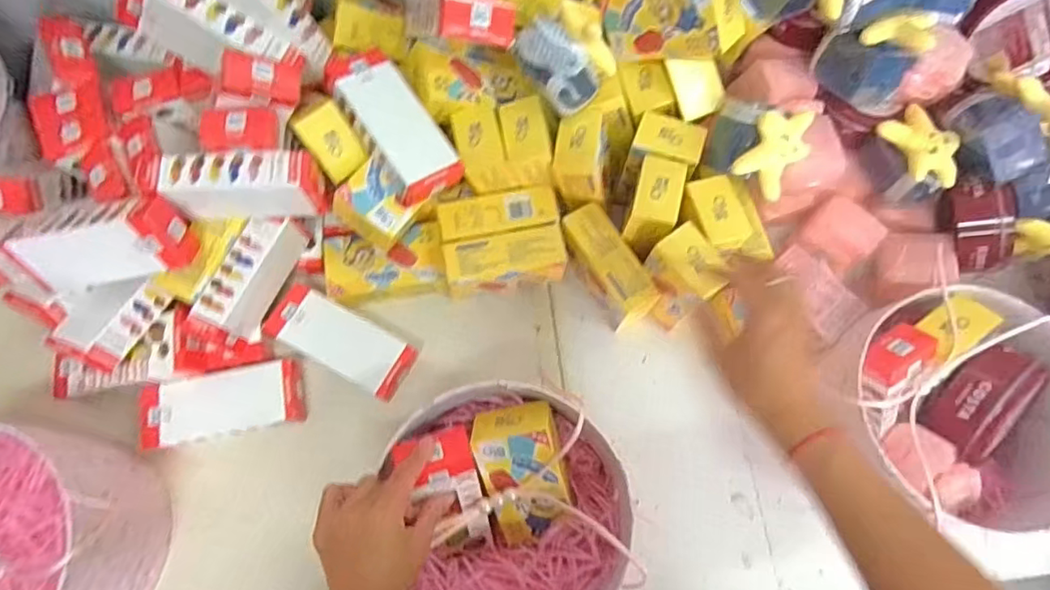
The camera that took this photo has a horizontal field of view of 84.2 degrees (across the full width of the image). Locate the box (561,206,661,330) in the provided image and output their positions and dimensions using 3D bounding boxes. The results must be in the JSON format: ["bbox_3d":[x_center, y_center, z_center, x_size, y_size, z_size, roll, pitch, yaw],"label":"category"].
[{"bbox_3d":[0.090,-0.030,0.654,0.050,0.064,0.127,-30,75,-11],"label":"box"}]

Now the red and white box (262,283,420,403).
[{"bbox_3d":[-0.202,0.050,0.645,0.157,0.034,0.066,28,73,7],"label":"red and white box"}]

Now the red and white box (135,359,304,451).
[{"bbox_3d":[-0.318,0.114,0.613,0.157,0.028,0.065,-9,72,-5],"label":"red and white box"}]

